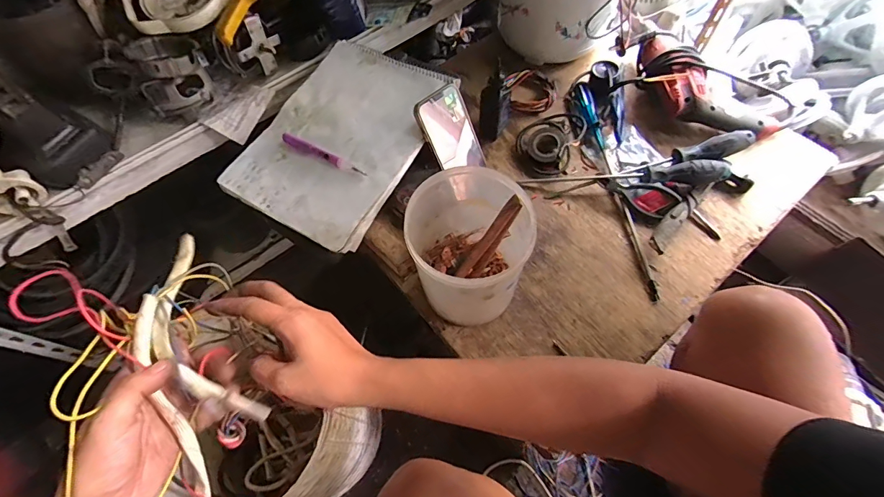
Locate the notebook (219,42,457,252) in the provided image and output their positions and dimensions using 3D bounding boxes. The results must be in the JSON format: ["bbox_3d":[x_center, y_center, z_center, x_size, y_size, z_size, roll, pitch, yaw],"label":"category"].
[{"bbox_3d":[-0.144,-0.167,0.586,0.233,0.016,0.308,28,73,19],"label":"notebook"}]

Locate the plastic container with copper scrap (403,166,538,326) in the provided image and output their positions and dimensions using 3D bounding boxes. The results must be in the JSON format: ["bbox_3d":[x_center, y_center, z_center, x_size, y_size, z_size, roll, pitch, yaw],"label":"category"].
[{"bbox_3d":[0.032,0.008,0.494,0.130,0.173,0.135,-1,63,3],"label":"plastic container with copper scrap"}]

